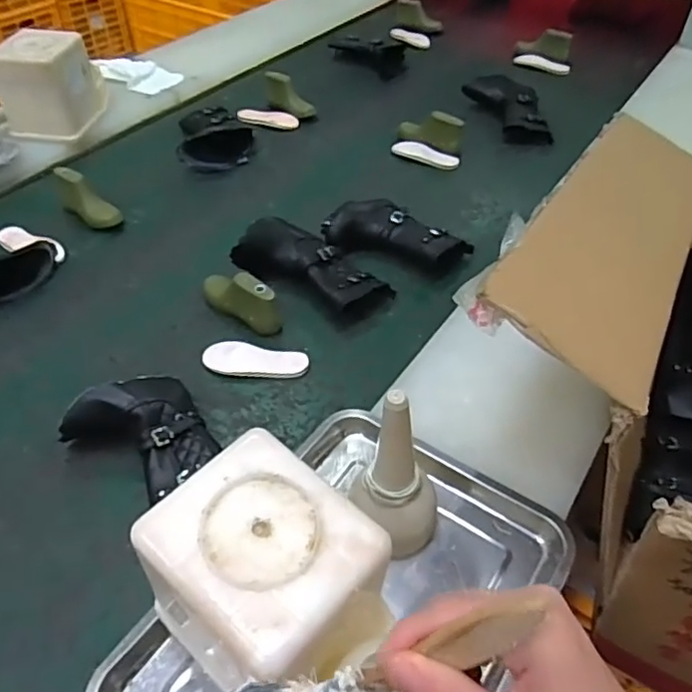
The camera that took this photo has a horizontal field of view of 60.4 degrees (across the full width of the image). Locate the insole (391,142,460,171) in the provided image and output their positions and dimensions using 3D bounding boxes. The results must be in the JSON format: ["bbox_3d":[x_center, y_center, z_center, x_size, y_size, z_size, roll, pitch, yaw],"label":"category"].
[{"bbox_3d":[0.164,-0.397,1.231,0.150,0.020,0.043,30,52,25],"label":"insole"}]

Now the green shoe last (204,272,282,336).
[{"bbox_3d":[-0.157,-0.078,0.873,0.147,0.064,0.047,27,51,23],"label":"green shoe last"}]

